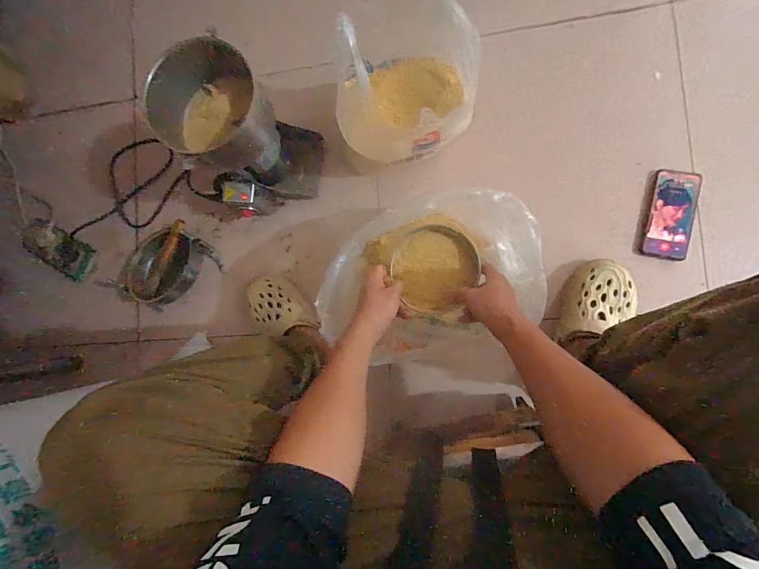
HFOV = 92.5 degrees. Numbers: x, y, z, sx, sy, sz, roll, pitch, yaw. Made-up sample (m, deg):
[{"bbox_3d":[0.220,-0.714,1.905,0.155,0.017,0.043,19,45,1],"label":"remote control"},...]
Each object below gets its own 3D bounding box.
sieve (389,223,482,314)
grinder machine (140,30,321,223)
[{"bbox_3d":[0.094,-0.025,0.592,0.133,0.041,0.134,0,87,7],"label":"sieve"},{"bbox_3d":[-0.237,-0.264,0.669,0.215,0.285,0.162,-26,84,5],"label":"grinder machine"}]

